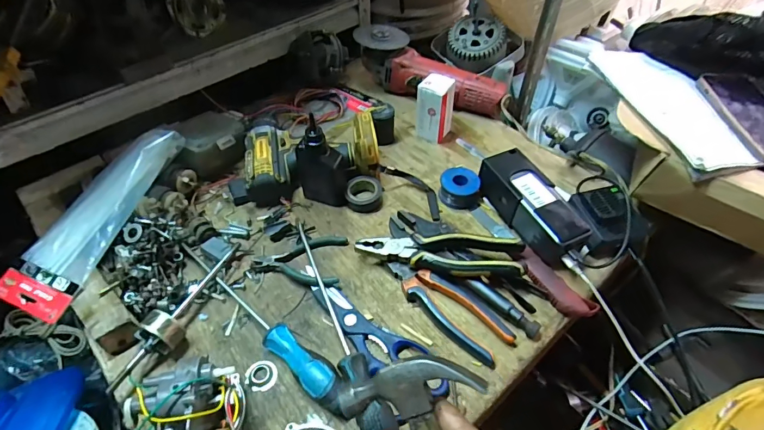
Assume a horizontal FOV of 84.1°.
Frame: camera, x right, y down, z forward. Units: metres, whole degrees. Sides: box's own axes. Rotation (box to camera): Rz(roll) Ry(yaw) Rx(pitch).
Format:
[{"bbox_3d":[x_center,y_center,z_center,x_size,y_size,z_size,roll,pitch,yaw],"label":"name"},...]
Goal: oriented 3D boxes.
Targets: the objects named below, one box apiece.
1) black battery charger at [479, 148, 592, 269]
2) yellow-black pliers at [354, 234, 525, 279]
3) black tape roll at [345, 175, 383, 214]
[{"bbox_3d":[0.196,-0.013,0.546,0.058,0.051,0.157,-19,52,-17],"label":"black battery charger"},{"bbox_3d":[0.068,0.047,0.509,0.192,0.034,0.053,7,49,5],"label":"yellow-black pliers"},{"bbox_3d":[-0.025,-0.030,0.590,0.050,0.022,0.046,1,49,-1],"label":"black tape roll"}]

